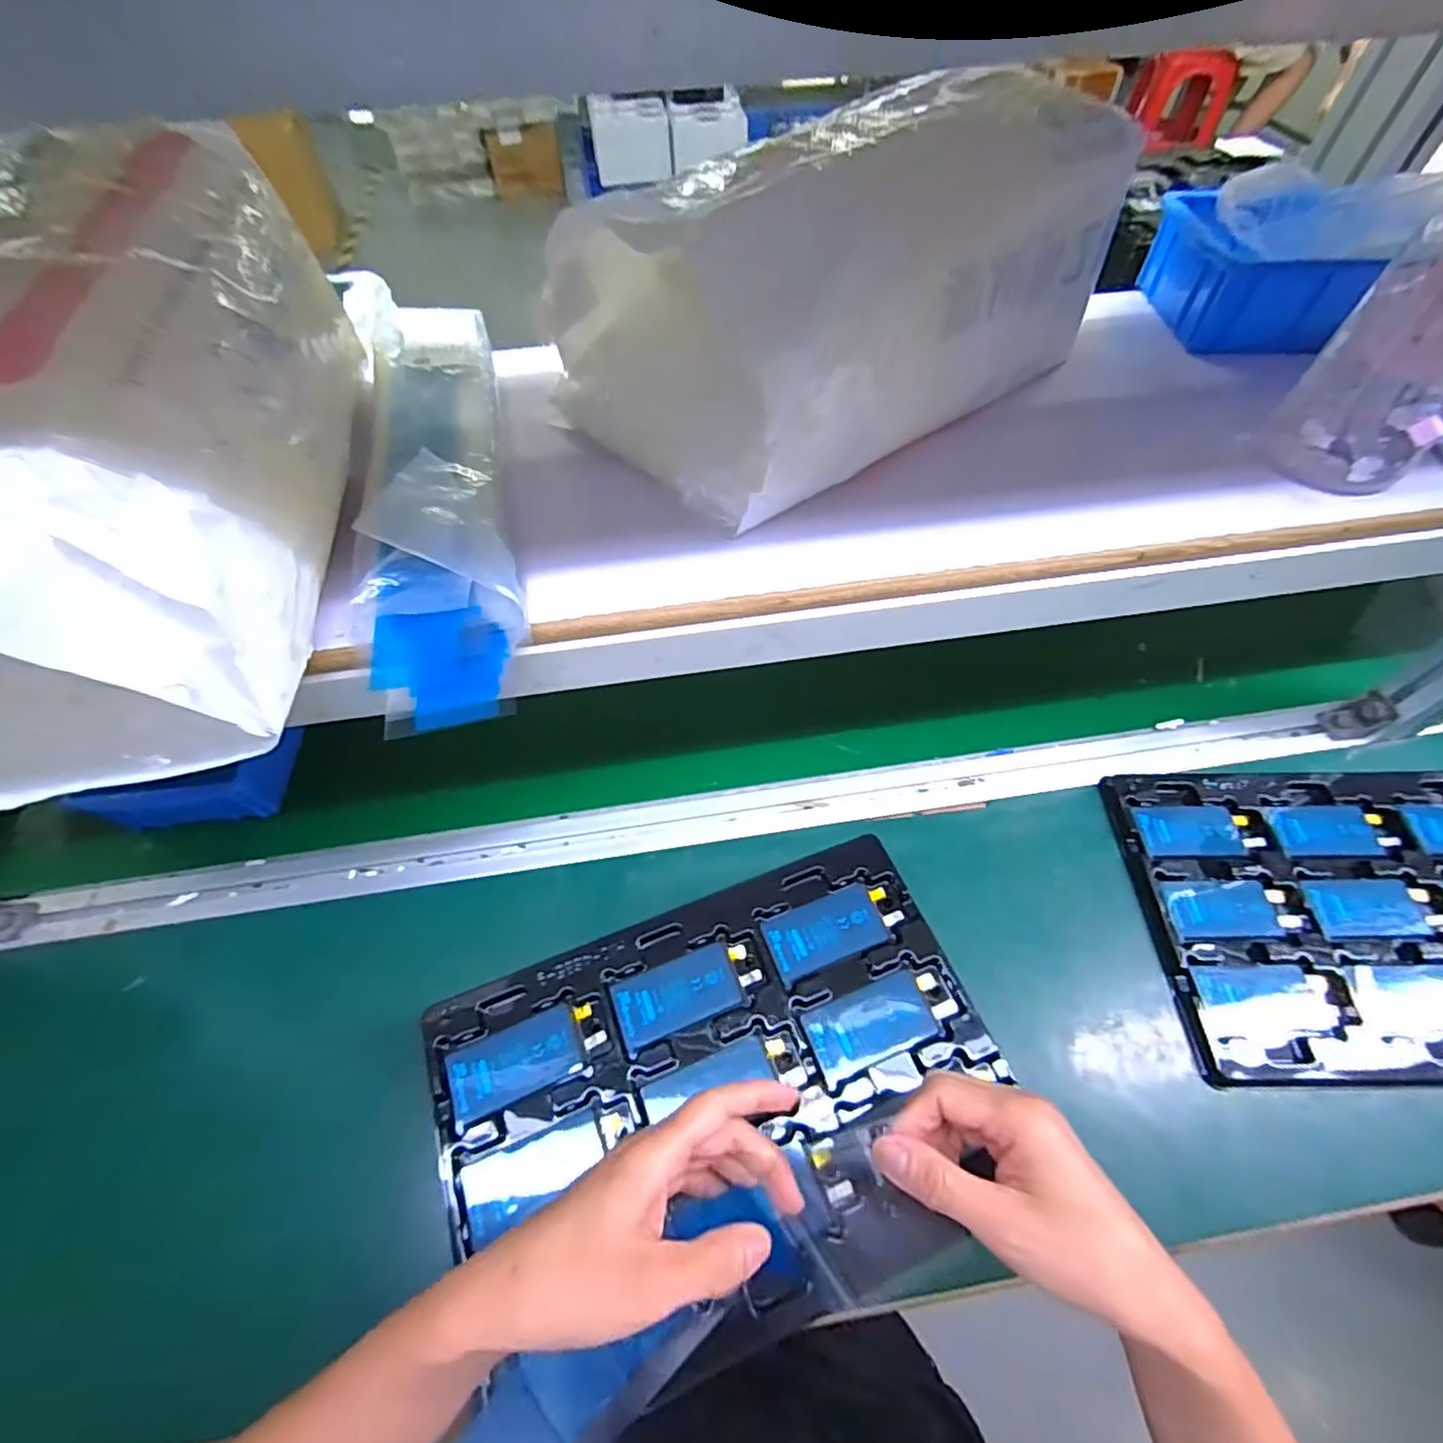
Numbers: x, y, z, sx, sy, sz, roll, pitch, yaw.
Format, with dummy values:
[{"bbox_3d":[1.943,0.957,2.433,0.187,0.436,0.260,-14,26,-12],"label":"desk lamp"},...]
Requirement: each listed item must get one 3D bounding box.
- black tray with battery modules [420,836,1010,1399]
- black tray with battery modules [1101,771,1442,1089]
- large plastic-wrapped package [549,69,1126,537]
[{"bbox_3d":[0.003,0.223,0.397,0.323,0.018,0.226,-20,59,-10],"label":"black tray with battery modules"},{"bbox_3d":[0.487,0.142,0.487,0.320,0.018,0.225,-1,58,2],"label":"black tray with battery modules"},{"bbox_3d":[0.068,-0.291,0.418,0.343,0.133,0.212,-33,62,-19],"label":"large plastic-wrapped package"}]

